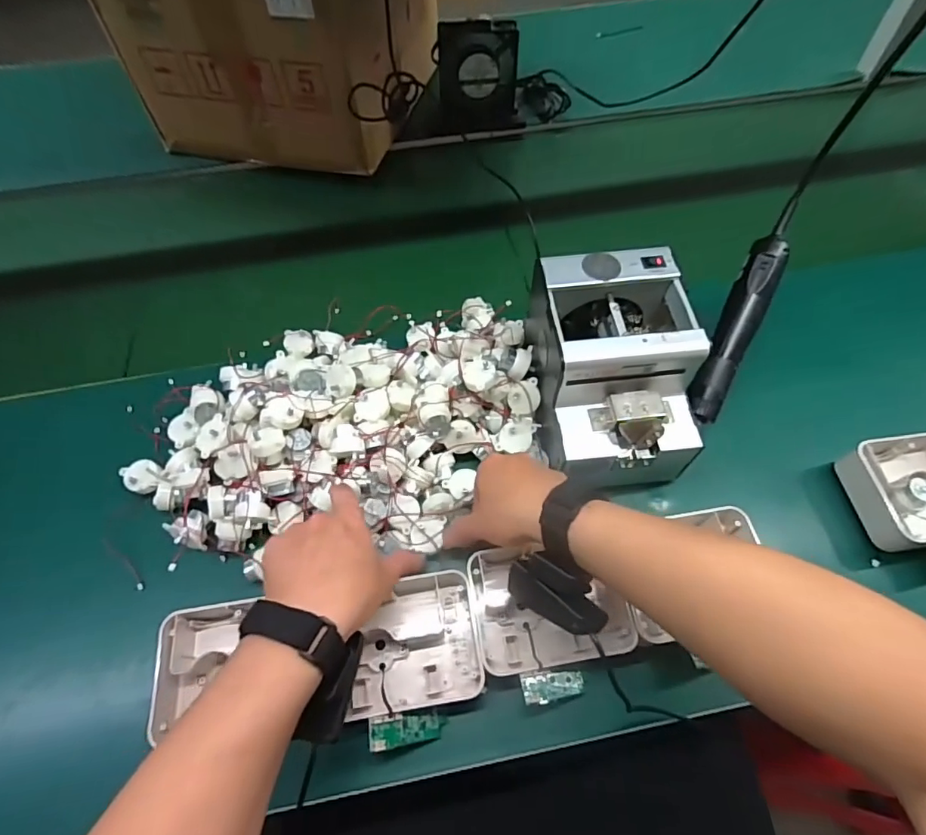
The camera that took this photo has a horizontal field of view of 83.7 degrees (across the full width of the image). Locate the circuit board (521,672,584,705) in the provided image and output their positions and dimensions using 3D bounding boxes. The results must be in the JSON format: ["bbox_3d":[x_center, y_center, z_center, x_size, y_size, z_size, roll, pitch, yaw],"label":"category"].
[{"bbox_3d":[0.073,0.214,0.413,0.056,0.010,0.022,7,55,-25],"label":"circuit board"}]

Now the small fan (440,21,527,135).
[{"bbox_3d":[0.026,-0.529,0.807,0.132,0.135,0.044,-1,59,2],"label":"small fan"}]

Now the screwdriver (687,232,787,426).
[{"bbox_3d":[0.277,-0.090,0.521,0.037,0.028,0.194,23,89,16],"label":"screwdriver"}]

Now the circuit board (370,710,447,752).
[{"bbox_3d":[-0.041,0.241,0.400,0.070,0.008,0.021,15,49,-37],"label":"circuit board"}]

